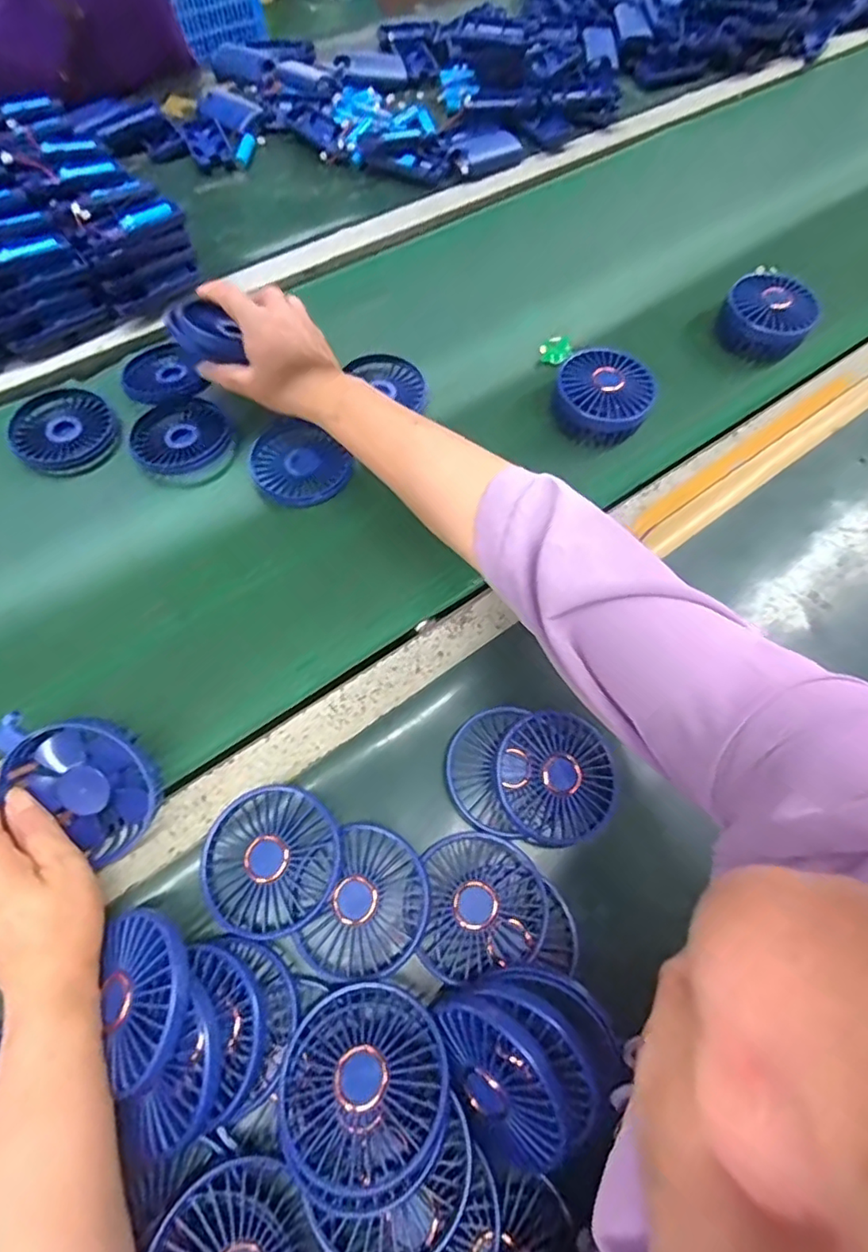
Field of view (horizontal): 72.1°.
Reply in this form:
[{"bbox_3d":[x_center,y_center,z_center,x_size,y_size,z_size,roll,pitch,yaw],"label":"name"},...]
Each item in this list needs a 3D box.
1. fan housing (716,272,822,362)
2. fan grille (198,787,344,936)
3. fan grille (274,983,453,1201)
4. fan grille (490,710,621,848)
[{"bbox_3d":[0.329,-0.306,0.592,0.081,0.044,0.072,29,67,11],"label":"fan housing"},{"bbox_3d":[-0.103,0.147,0.376,0.083,0.021,0.084,39,69,15],"label":"fan grille"},{"bbox_3d":[-0.036,0.239,0.313,0.085,0.020,0.084,0,50,0],"label":"fan grille"},{"bbox_3d":[0.086,0.103,0.411,0.090,0.023,0.084,1,65,-2],"label":"fan grille"}]

